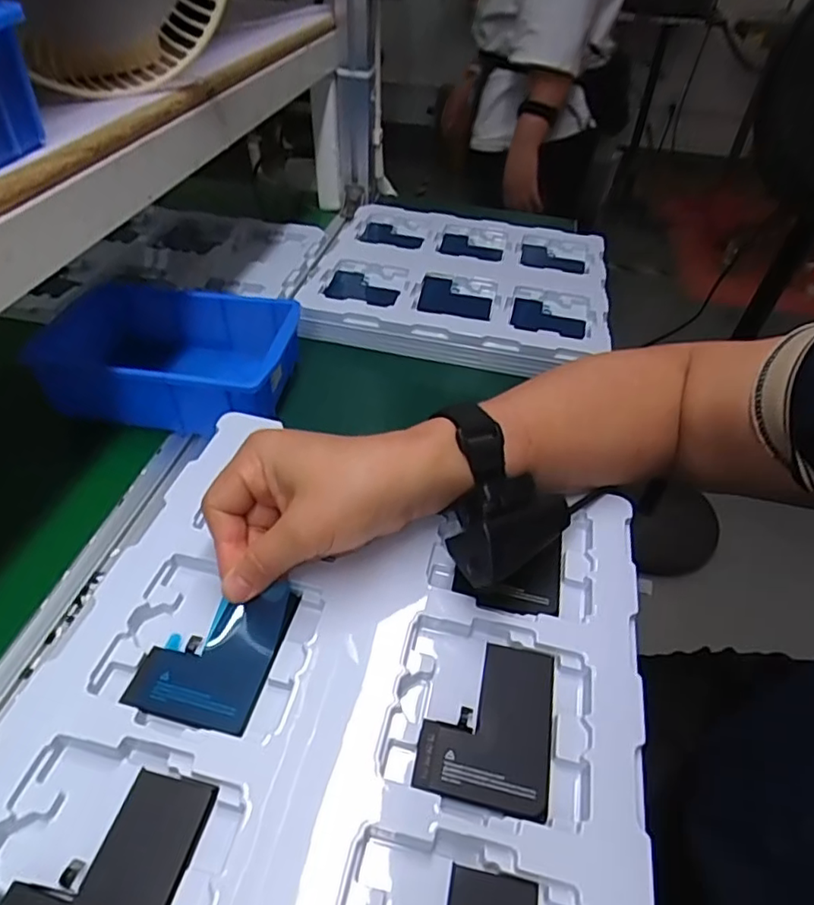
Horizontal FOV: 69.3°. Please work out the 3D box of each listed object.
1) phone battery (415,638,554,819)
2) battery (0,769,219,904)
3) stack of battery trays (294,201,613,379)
[{"bbox_3d":[0.039,0.127,0.282,0.059,0.005,0.077,11,44,8],"label":"phone battery"},{"bbox_3d":[-0.118,0.164,0.227,0.059,0.005,0.077,11,44,8],"label":"battery"},{"bbox_3d":[0.065,-0.201,0.691,0.326,0.047,0.282,9,44,6],"label":"stack of battery trays"}]

